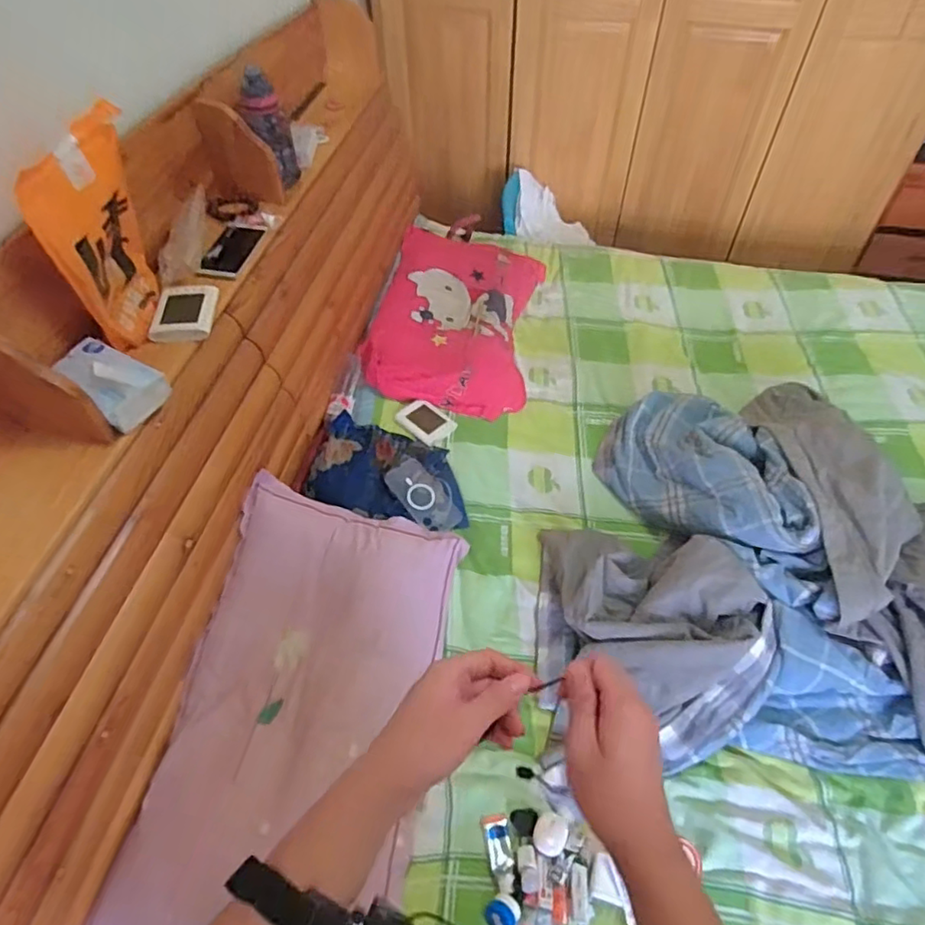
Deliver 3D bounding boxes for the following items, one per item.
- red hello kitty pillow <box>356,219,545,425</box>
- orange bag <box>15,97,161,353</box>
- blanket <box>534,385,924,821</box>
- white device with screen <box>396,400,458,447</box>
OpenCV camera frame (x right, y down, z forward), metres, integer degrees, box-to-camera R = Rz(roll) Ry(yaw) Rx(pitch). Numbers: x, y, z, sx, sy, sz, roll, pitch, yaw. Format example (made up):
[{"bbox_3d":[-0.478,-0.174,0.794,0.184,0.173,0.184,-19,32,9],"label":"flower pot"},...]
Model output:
[{"bbox_3d":[-0.013,-0.381,1.561,0.392,0.093,0.601,8,53,6],"label":"red hello kitty pillow"},{"bbox_3d":[-0.509,-0.318,0.884,0.043,0.281,0.203,5,53,4],"label":"orange bag"},{"bbox_3d":[0.874,0.194,1.089,1.397,0.183,0.786,9,54,8],"label":"blanket"},{"bbox_3d":[-0.080,-0.091,1.362,0.115,0.023,0.089,35,60,24],"label":"white device with screen"}]

